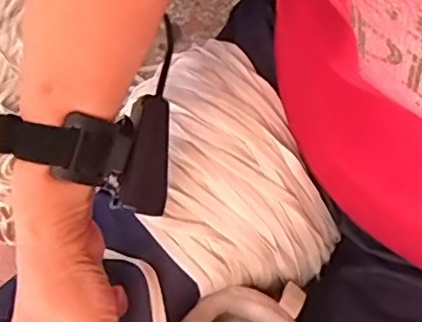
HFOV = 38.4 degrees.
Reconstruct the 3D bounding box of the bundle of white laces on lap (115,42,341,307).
[{"bbox_3d":[0.008,0.012,0.410,0.116,0.077,0.176,-30,81,-8],"label":"bundle of white laces on lap"}]

